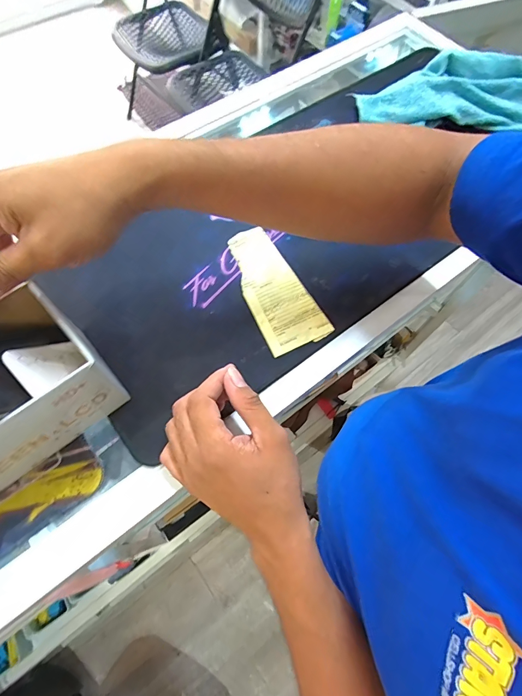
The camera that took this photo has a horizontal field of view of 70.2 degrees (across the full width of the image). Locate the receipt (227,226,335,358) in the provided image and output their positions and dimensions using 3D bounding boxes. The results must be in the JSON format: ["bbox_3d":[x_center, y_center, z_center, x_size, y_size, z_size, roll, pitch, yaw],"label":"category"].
[{"bbox_3d":[0.012,-0.068,0.407,0.066,0.004,0.153,-23,70,-11],"label":"receipt"}]

